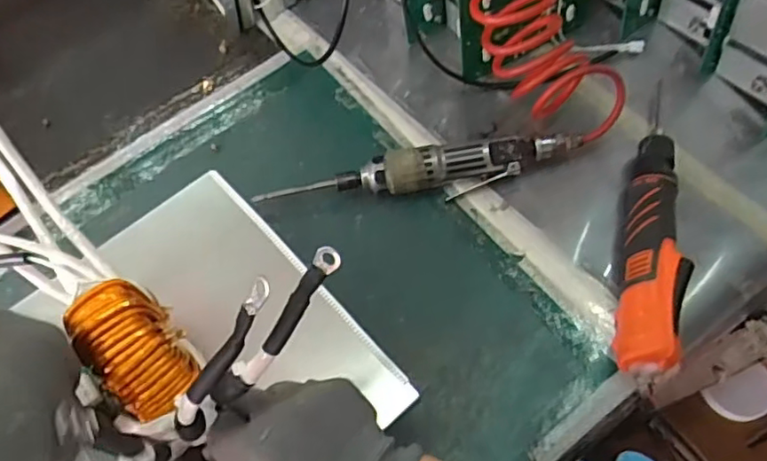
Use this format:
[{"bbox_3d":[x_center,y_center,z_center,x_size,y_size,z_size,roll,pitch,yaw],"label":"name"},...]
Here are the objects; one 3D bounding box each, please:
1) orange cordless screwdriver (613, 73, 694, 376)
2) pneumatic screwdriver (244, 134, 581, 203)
[{"bbox_3d":[0.239,-0.005,0.531,0.046,0.052,0.271,11,66,9],"label":"orange cordless screwdriver"},{"bbox_3d":[0.035,-0.052,0.584,0.302,0.049,0.033,-7,63,0],"label":"pneumatic screwdriver"}]

